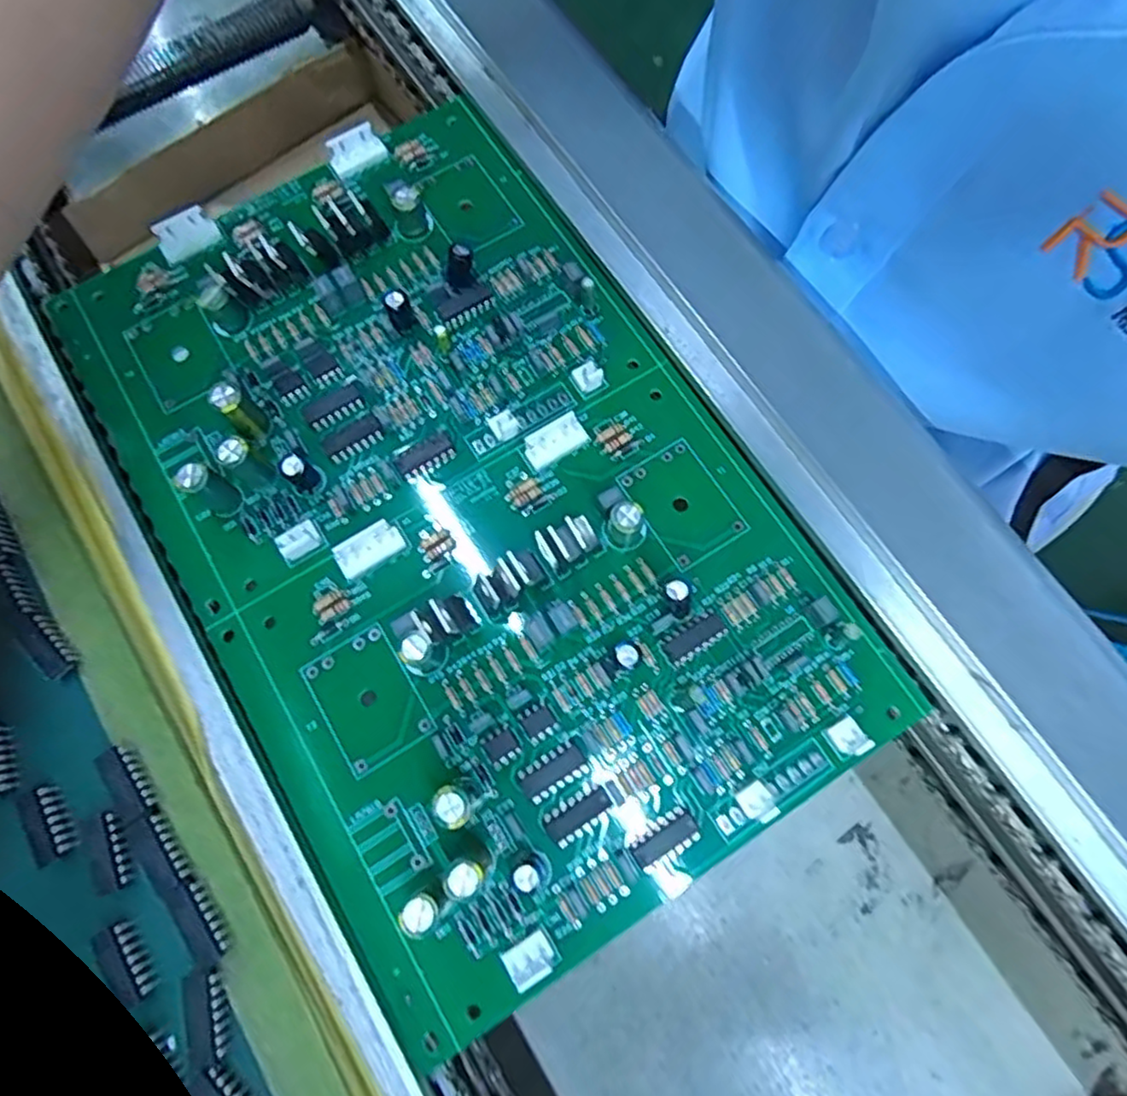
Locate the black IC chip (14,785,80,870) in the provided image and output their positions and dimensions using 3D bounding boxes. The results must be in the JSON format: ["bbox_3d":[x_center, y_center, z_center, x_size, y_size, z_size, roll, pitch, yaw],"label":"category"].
[{"bbox_3d":[-0.128,0.068,0.166,0.009,0.005,0.018,-34,77,-8],"label":"black IC chip"}]

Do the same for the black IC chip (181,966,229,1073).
[{"bbox_3d":[-0.082,0.108,0.154,0.008,0.005,0.019,-17,76,-4],"label":"black IC chip"}]

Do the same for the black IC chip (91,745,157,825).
[{"bbox_3d":[-0.109,0.059,0.166,0.008,0.006,0.019,-34,77,-8],"label":"black IC chip"}]

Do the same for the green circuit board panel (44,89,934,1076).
[{"bbox_3d":[-0.034,-0.019,0.201,0.165,0.018,0.254,-32,77,-10],"label":"green circuit board panel"}]

